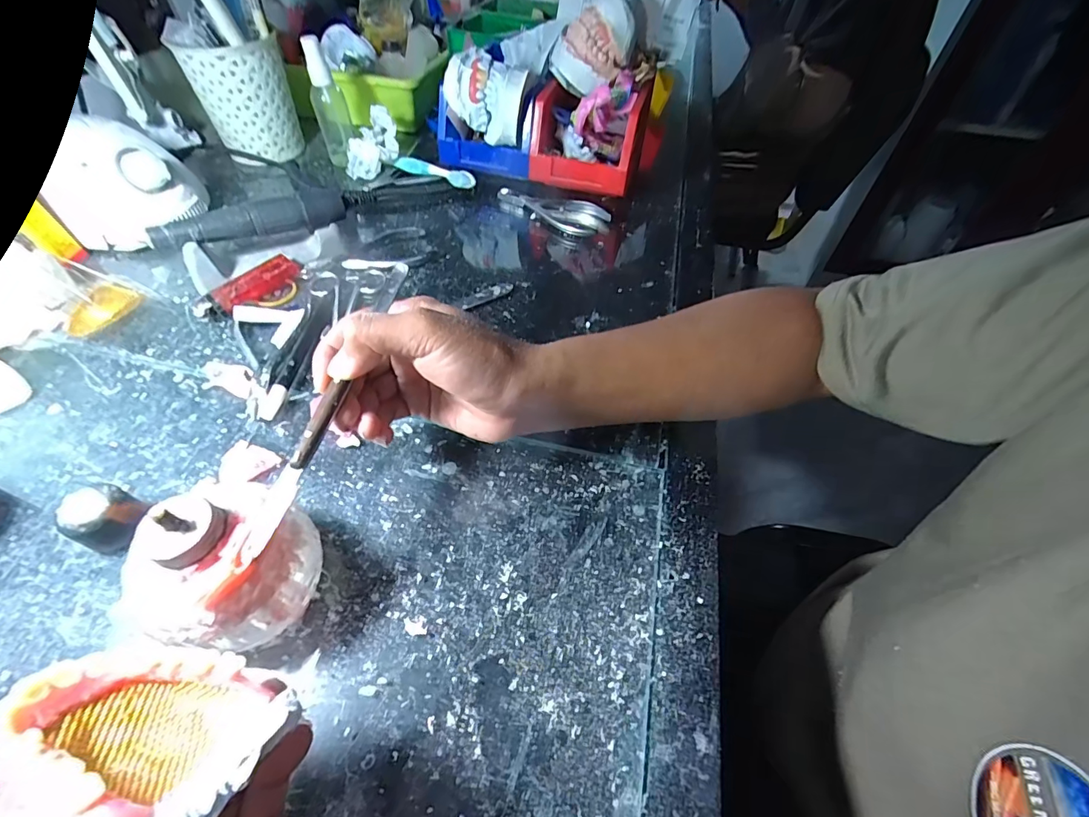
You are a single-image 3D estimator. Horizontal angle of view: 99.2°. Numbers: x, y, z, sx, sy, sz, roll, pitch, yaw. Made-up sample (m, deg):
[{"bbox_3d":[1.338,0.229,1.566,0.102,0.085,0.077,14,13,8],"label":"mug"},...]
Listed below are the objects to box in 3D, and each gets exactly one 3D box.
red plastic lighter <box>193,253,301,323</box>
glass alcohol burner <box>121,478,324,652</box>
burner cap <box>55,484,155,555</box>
[{"bbox_3d":[-0.240,-0.101,0.378,0.025,0.018,0.087,34,57,21],"label":"red plastic lighter"},{"bbox_3d":[-0.146,0.071,0.213,0.062,0.074,0.066,2,52,-2],"label":"glass alcohol burner"},{"bbox_3d":[-0.233,0.058,0.247,0.024,0.031,0.030,21,54,12],"label":"burner cap"}]

